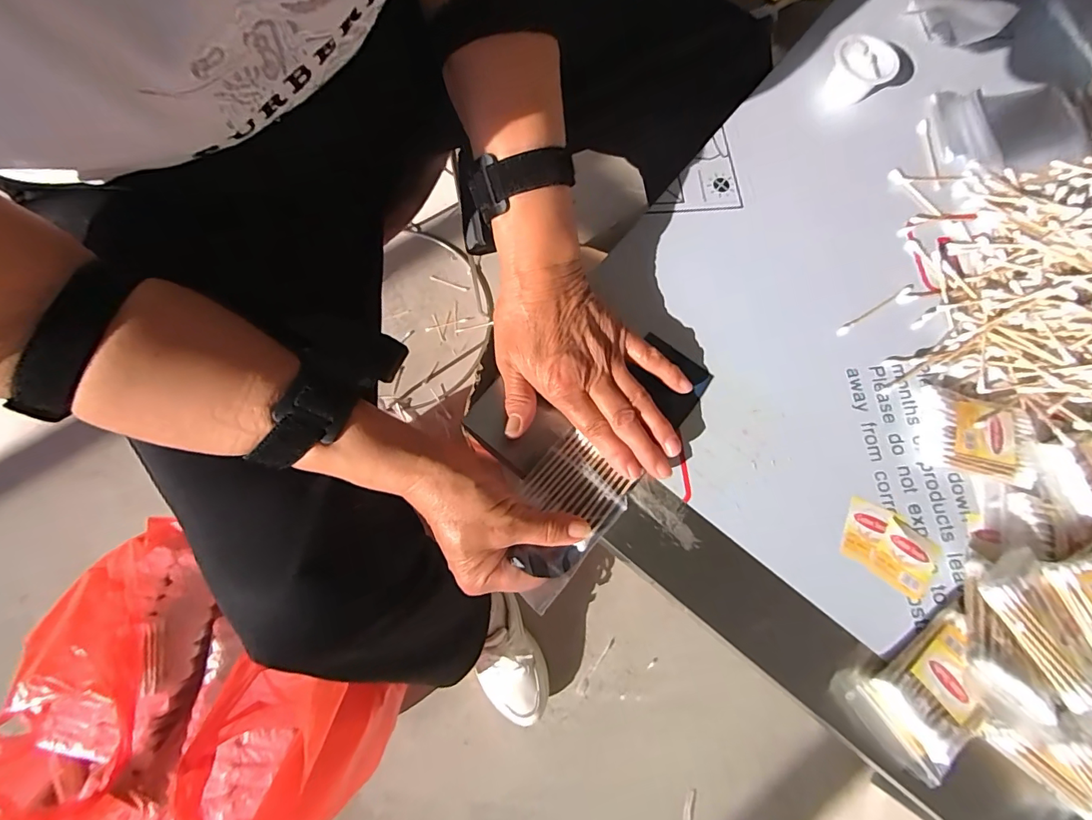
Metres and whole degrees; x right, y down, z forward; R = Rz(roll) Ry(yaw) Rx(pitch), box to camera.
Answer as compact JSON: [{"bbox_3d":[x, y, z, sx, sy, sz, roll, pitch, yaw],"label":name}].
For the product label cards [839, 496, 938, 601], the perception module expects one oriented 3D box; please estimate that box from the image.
[{"bbox_3d":[0.241,0.096,0.326,0.066,0.004,0.044,30,77,6],"label":"product label cards"}]

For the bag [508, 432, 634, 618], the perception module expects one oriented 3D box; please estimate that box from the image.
[{"bbox_3d":[0.007,0.072,0.316,0.066,0.011,0.102,41,78,9],"label":"bag"}]

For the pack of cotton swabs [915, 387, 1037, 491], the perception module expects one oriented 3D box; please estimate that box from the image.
[{"bbox_3d":[0.314,0.018,0.340,0.070,0.020,0.057,15,76,3],"label":"pack of cotton swabs"}]

